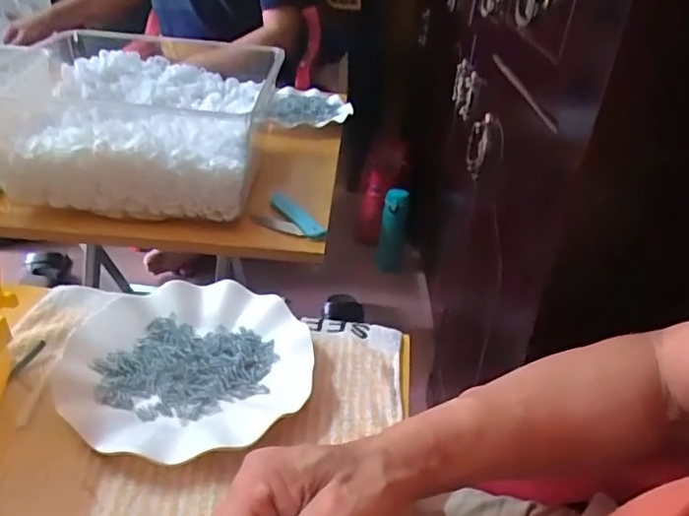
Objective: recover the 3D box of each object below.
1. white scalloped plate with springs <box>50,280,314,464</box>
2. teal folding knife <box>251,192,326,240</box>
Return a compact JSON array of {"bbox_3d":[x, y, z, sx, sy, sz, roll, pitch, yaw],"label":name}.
[{"bbox_3d":[-0.120,0.077,0.442,0.176,0.024,0.159,-7,35,-18],"label":"white scalloped plate with springs"},{"bbox_3d":[-0.061,-0.049,0.674,0.083,0.015,0.056,19,51,-4],"label":"teal folding knife"}]

